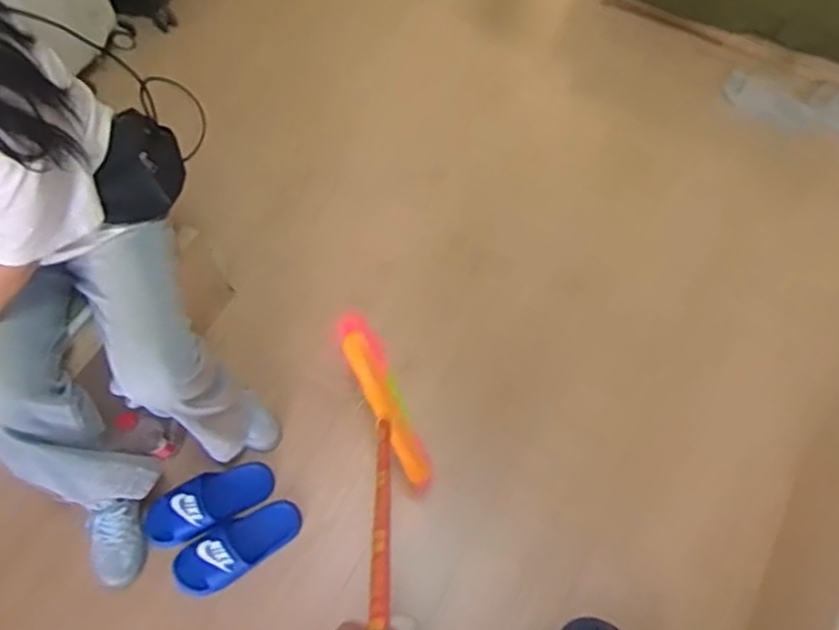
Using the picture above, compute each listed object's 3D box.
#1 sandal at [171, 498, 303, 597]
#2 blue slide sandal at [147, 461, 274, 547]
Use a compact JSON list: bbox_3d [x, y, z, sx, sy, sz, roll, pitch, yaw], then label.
[{"bbox_3d":[-0.388,0.491,1.482,0.274,0.052,0.110,-33,72,-14],"label":"sandal"},{"bbox_3d":[-0.453,0.403,1.506,0.282,0.082,0.109,-26,70,-12],"label":"blue slide sandal"}]

